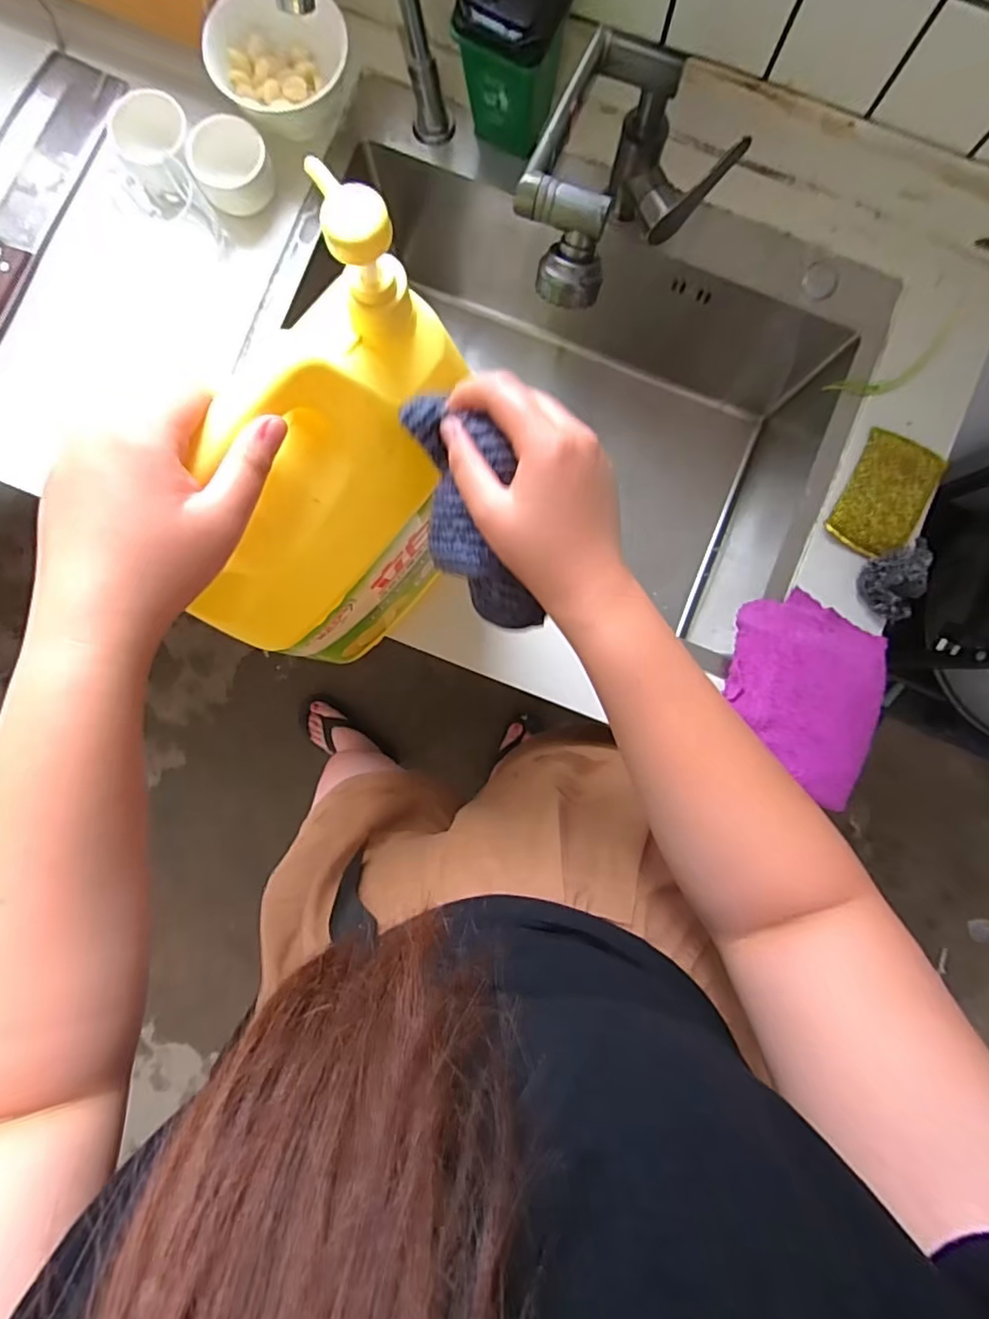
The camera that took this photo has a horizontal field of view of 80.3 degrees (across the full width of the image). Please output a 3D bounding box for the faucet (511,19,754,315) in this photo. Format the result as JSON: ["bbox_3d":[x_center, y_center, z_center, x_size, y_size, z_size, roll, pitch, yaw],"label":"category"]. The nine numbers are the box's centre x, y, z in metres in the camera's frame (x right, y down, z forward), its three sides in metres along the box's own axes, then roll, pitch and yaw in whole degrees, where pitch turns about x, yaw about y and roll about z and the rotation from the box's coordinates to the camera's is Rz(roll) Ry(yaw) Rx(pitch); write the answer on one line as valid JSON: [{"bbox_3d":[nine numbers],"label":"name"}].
[{"bbox_3d":[0.098,-0.359,0.475,0.123,0.155,0.207,27,88,0],"label":"faucet"}]

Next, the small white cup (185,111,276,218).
[{"bbox_3d":[-0.239,-0.449,0.534,0.067,0.035,0.065,0,88,-1],"label":"small white cup"}]

